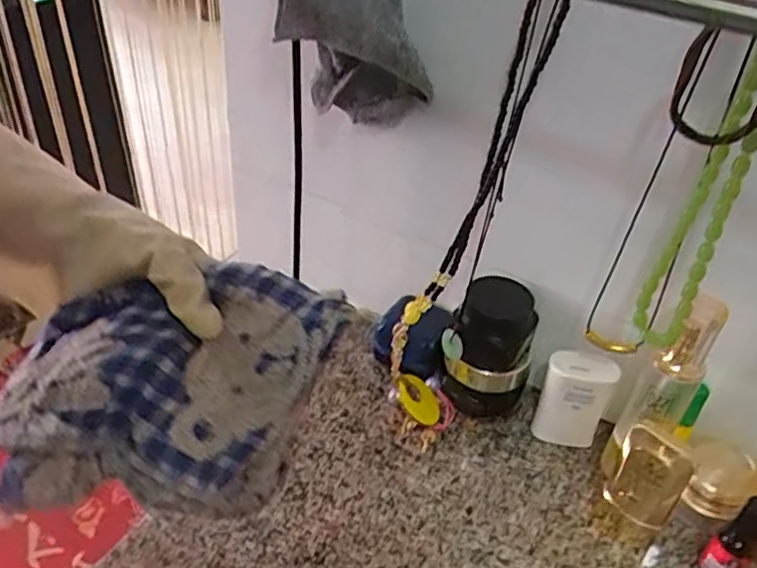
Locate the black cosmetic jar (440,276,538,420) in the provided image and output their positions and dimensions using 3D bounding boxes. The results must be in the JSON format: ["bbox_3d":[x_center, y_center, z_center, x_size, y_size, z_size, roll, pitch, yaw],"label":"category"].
[{"bbox_3d":[0.100,0.063,0.605,0.073,0.124,0.064,18,40,16],"label":"black cosmetic jar"}]

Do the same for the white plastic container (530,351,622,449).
[{"bbox_3d":[0.169,0.103,0.586,0.054,0.093,0.028,15,40,13],"label":"white plastic container"}]

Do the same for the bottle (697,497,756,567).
[{"bbox_3d":[0.264,0.190,0.492,0.025,0.088,0.028,-27,48,-33],"label":"bottle"}]

